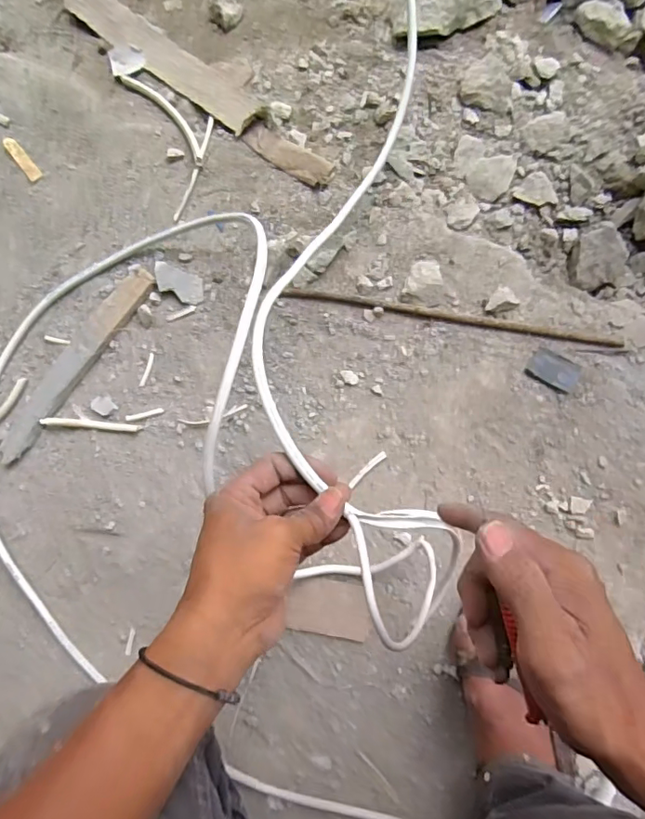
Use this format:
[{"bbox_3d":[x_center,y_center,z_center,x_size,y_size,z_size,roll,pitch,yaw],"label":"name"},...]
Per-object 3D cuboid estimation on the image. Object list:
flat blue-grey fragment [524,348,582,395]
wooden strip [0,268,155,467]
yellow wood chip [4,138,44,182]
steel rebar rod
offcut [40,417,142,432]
[{"bbox_3d":[0.239,-0.041,0.531,0.049,0.024,0.034,28,90,7],"label":"flat blue-grey fragment"},{"bbox_3d":[-0.281,-0.051,0.580,0.037,0.014,0.260,40,91,7],"label":"wooden strip"},{"bbox_3d":[-0.348,-0.291,0.600,0.017,0.004,0.062,-40,83,3],"label":"yellow wood chip"},{"bbox_3d":[0.131,-0.098,0.543,0.351,0.008,0.010,10,88,7],"label":"steel rebar rod"},{"bbox_3d":[-0.257,0.017,0.577,0.112,0.007,0.010,4,87,7],"label":"offcut"}]

